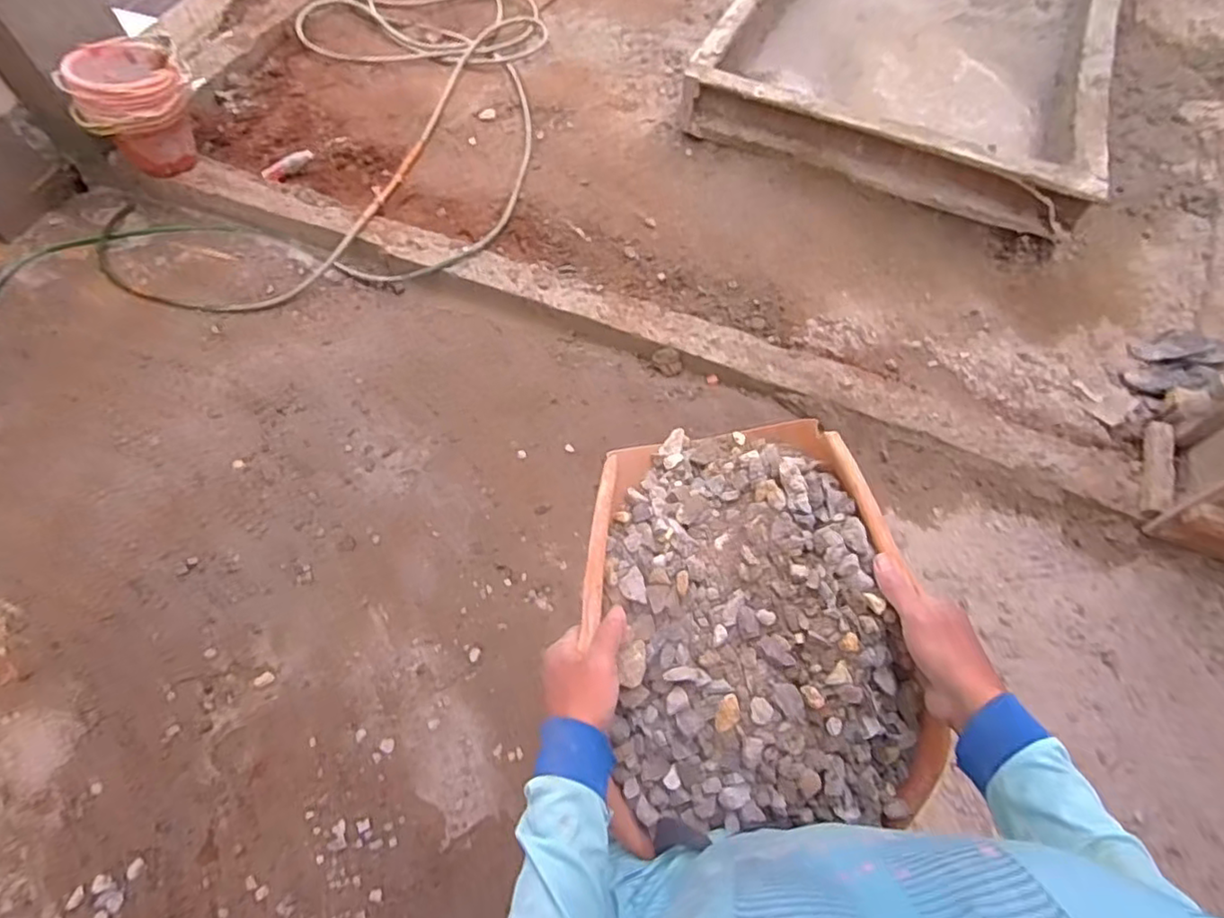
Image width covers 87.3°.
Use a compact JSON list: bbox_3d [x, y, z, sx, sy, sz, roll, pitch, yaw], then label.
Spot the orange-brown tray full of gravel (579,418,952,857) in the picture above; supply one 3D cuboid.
[{"bbox_3d":[0.118,0.140,0.608,0.275,0.113,0.378,-10,64,-5],"label":"orange-brown tray full of gravel"}]

